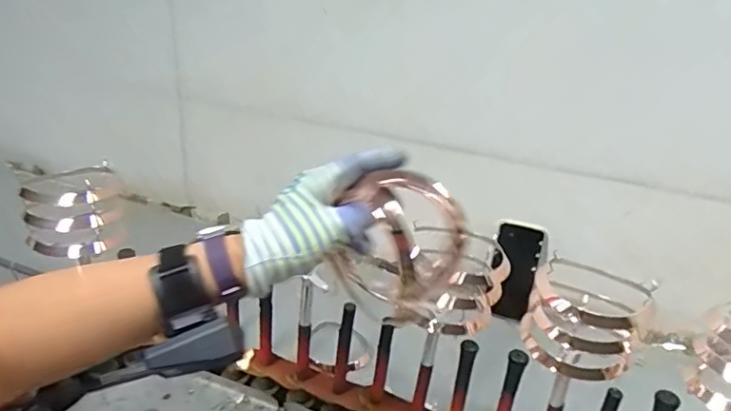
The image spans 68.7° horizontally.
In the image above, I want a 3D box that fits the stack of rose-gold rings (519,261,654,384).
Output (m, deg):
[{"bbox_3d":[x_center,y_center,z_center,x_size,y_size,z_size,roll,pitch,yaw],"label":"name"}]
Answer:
[{"bbox_3d":[0.214,0.122,0.557,0.114,0.091,0.094,22,33,39],"label":"stack of rose-gold rings"}]

